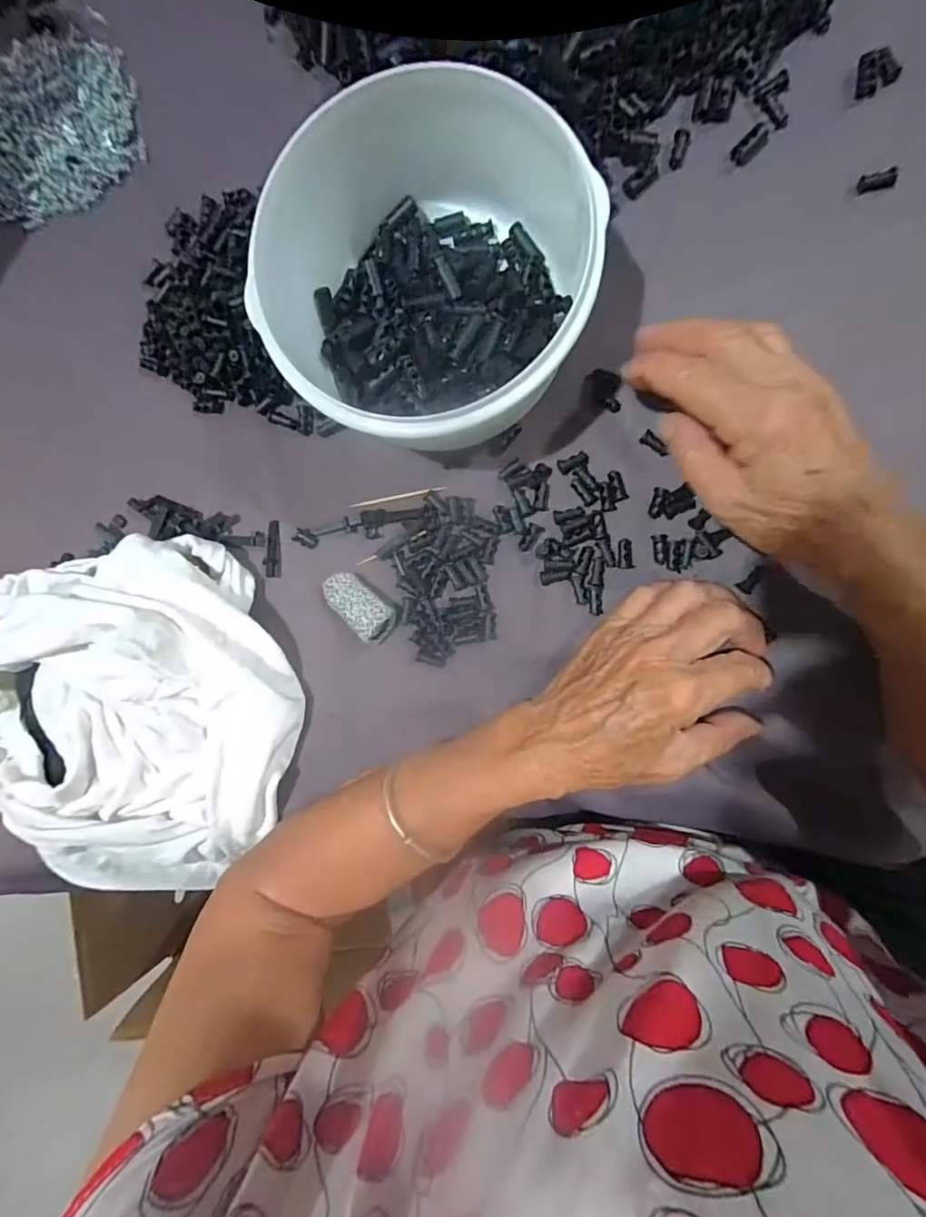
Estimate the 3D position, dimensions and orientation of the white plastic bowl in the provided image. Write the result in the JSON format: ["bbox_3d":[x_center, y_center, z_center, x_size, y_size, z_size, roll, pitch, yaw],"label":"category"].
[{"bbox_3d":[-0.014,-0.163,0.265,0.157,0.072,0.157,0,90,7],"label":"white plastic bowl"}]

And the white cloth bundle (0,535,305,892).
[{"bbox_3d":[-0.202,0.068,0.308,0.208,0.063,0.203,0,90,7],"label":"white cloth bundle"}]

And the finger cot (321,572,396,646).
[{"bbox_3d":[-0.063,-0.002,0.308,0.046,0.016,0.025,41,95,5],"label":"finger cot"}]

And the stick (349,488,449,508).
[{"bbox_3d":[-0.039,-0.068,0.310,0.060,0.004,0.004,-9,91,8],"label":"stick"}]

